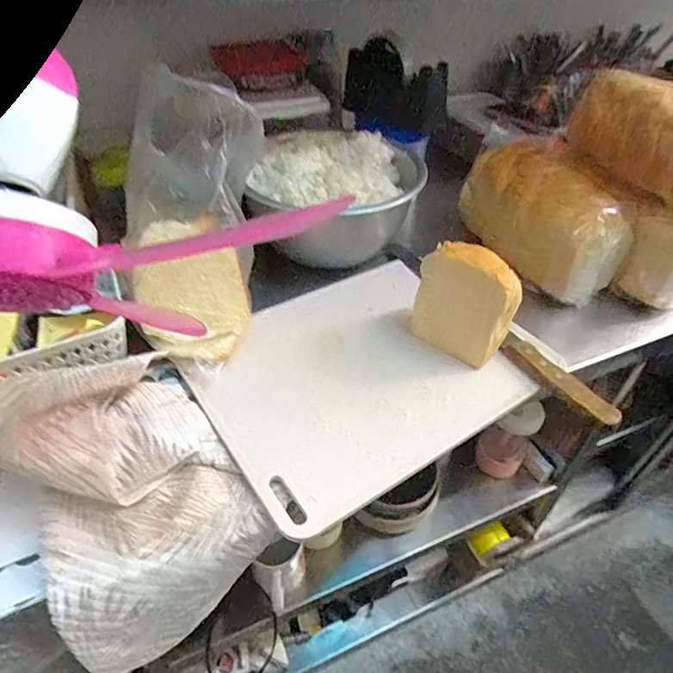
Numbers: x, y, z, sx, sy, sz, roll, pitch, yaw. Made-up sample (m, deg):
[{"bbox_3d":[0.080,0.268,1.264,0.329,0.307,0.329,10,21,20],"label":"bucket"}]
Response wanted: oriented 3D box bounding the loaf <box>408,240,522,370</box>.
[{"bbox_3d":[0.139,-0.035,0.524,0.103,0.123,0.048,30,50,26],"label":"loaf"}]

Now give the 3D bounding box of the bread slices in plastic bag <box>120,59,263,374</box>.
[{"bbox_3d":[-0.145,-0.116,0.506,0.136,0.289,0.096,-2,3,-5],"label":"bread slices in plastic bag"}]

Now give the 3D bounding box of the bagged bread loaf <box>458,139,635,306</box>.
[{"bbox_3d":[0.281,-0.166,0.664,0.118,0.125,0.224,-12,46,-16],"label":"bagged bread loaf"}]

